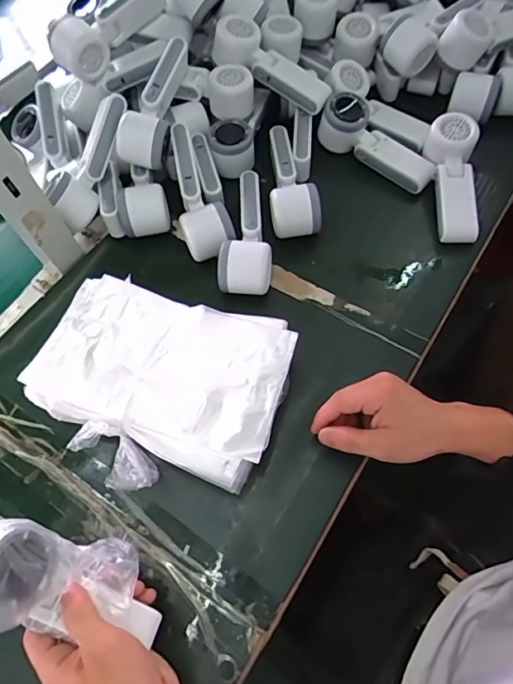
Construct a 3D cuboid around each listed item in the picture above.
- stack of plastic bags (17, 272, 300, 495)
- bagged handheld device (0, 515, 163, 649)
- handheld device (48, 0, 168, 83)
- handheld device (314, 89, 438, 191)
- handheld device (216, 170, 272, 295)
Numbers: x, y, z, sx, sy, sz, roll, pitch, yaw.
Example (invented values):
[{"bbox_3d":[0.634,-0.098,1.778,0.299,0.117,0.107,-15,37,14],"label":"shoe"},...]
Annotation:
[{"bbox_3d":[-0.095,0.043,0.468,0.238,0.067,0.194,14,65,12],"label":"stack of plastic bags"},{"bbox_3d":[-0.152,0.181,0.354,0.169,0.058,0.075,33,61,-29],"label":"bagged handheld device"},{"bbox_3d":[-0.191,-0.414,0.606,0.059,0.064,0.159,40,73,21],"label":"handheld device"},{"bbox_3d":[0.156,-0.254,0.606,0.164,0.051,0.055,38,70,4],"label":"handheld device"},{"bbox_3d":[-0.009,-0.130,0.554,0.058,0.051,0.160,2,64,6],"label":"handheld device"}]

